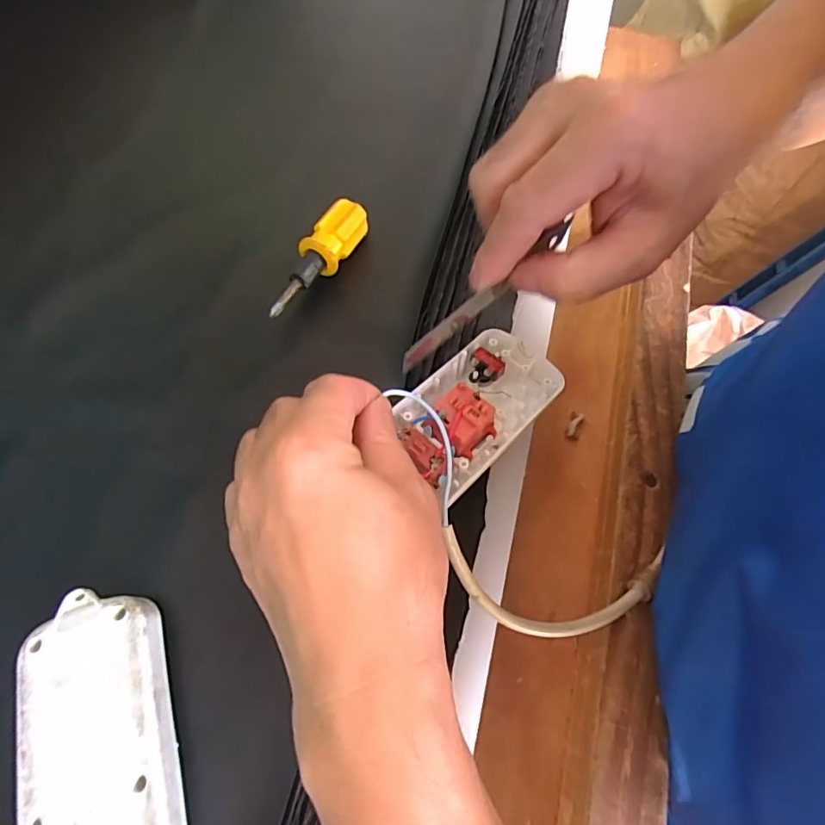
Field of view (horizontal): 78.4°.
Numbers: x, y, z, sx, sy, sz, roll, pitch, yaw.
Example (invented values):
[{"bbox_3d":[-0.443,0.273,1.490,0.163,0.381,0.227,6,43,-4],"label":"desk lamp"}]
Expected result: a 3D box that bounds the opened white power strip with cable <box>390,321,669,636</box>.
[{"bbox_3d":[0.055,0.036,0.270,0.106,0.049,0.162,-24,66,-13],"label":"opened white power strip with cable"}]

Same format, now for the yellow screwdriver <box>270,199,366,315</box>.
[{"bbox_3d":[-0.060,-0.094,0.317,0.024,0.029,0.091,28,66,12],"label":"yellow screwdriver"}]

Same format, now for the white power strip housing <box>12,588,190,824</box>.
[{"bbox_3d":[-0.119,0.155,0.197,0.058,0.024,0.158,-18,65,-10],"label":"white power strip housing"}]

